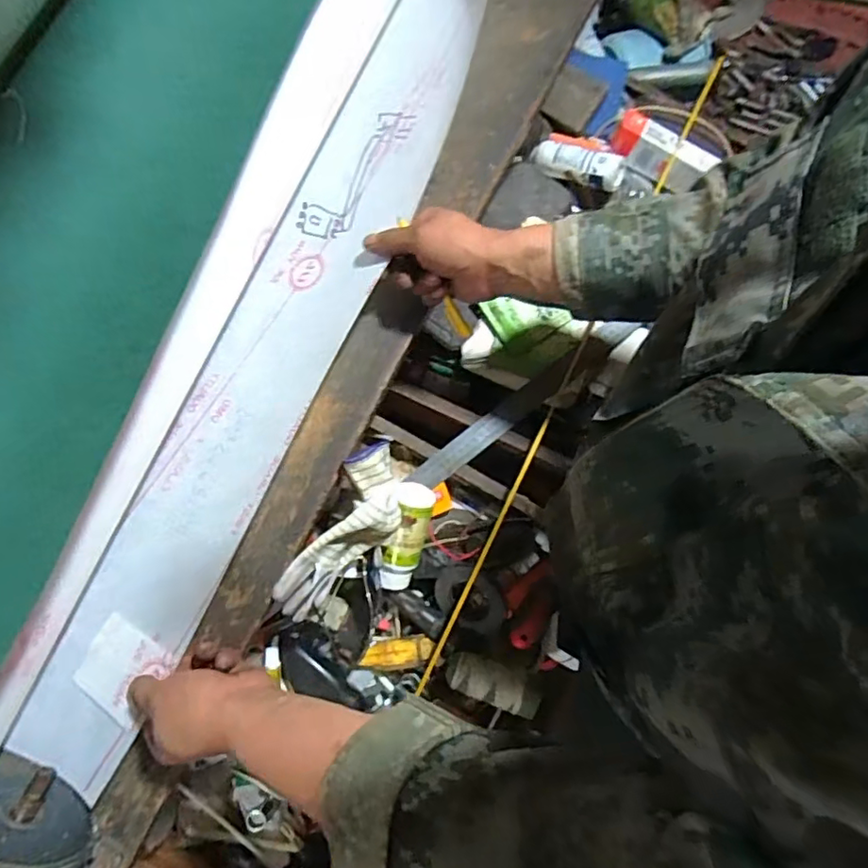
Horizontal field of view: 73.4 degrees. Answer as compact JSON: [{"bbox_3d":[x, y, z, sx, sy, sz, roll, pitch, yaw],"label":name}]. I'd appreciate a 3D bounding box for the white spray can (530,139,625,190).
[{"bbox_3d":[0.177,-0.335,0.722,0.113,0.033,0.038,24,78,18],"label":"white spray can"}]

